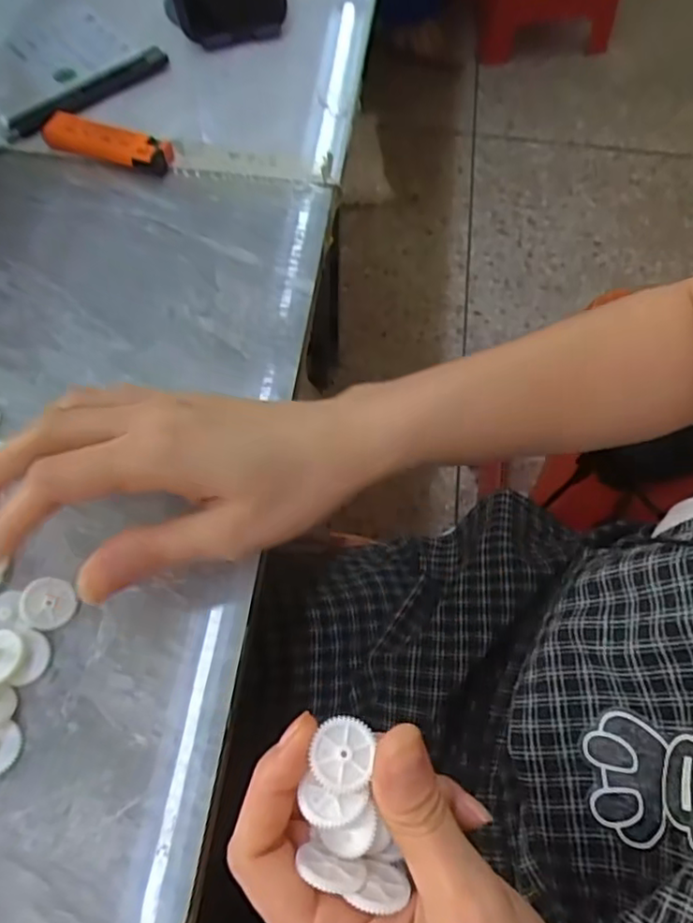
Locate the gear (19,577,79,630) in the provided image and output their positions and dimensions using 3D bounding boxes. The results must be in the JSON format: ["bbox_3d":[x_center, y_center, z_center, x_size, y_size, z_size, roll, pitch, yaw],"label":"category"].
[{"bbox_3d":[-0.127,0.060,0.265,0.020,0.010,0.020,-11,63,-8],"label":"gear"}]

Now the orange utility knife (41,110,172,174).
[{"bbox_3d":[-0.154,-0.204,0.399,0.083,0.019,0.020,16,63,7],"label":"orange utility knife"}]

